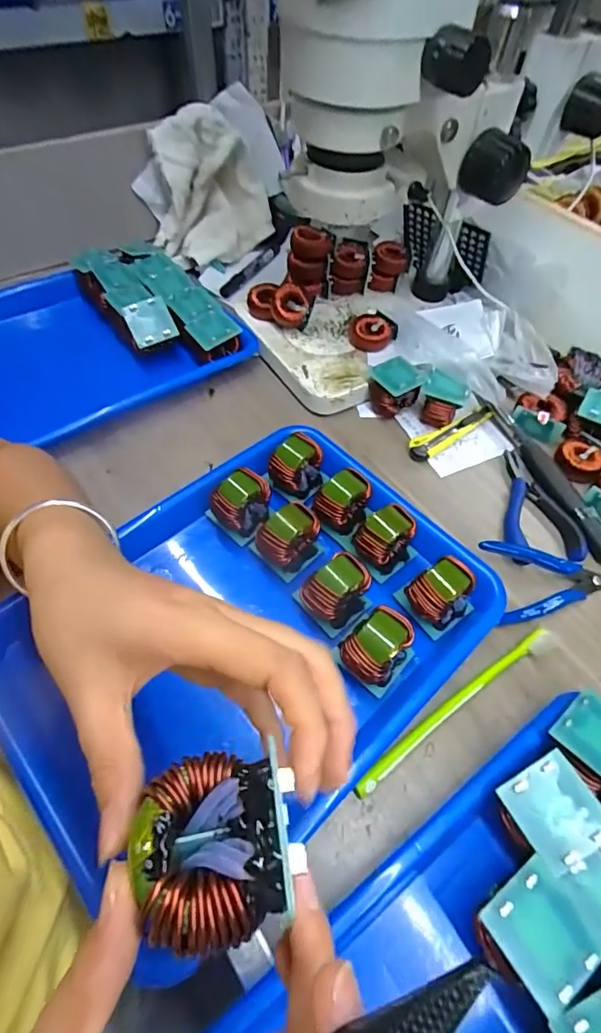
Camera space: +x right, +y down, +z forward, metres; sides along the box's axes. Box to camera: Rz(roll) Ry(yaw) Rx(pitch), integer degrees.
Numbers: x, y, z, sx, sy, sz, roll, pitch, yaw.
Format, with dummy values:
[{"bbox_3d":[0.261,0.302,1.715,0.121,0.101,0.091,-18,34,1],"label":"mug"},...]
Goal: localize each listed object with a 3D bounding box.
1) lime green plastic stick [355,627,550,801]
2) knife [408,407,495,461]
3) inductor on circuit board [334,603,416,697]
[{"bbox_3d":[0.113,0.132,0.332,0.187,0.014,0.014,-27,61,-20],"label":"lime green plastic stick"},{"bbox_3d":[0.157,-0.086,0.478,0.110,0.015,0.022,-28,62,-20],"label":"knife"},{"bbox_3d":[0.054,0.094,0.327,0.052,0.047,0.042,-35,64,-24],"label":"inductor on circuit board"}]

